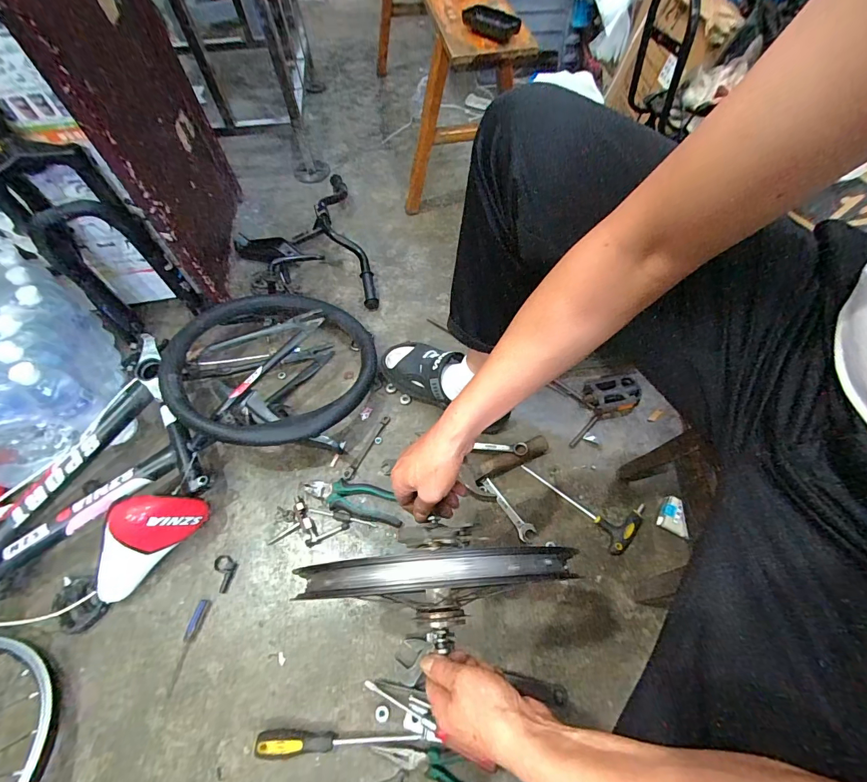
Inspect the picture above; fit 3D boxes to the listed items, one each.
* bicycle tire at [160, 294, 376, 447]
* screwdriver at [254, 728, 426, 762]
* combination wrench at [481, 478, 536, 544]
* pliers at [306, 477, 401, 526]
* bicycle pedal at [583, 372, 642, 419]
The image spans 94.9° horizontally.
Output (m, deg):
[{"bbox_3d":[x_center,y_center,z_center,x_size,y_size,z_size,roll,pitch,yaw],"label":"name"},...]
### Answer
[{"bbox_3d":[-0.299,-0.060,0.766,0.388,0.071,0.359,-20,62,-23],"label":"bicycle tire"},{"bbox_3d":[-0.128,0.475,0.535,0.217,0.029,0.027,-1,60,0],"label":"screwdriver"},{"bbox_3d":[0.127,0.203,0.692,0.027,0.015,0.122,-35,66,-18],"label":"combination wrench"},{"bbox_3d":[-0.140,0.190,0.703,0.176,0.026,0.057,11,61,7],"label":"pliers"},{"bbox_3d":[0.350,0.011,0.789,0.101,0.040,0.080,-5,60,-3],"label":"bicycle pedal"}]

